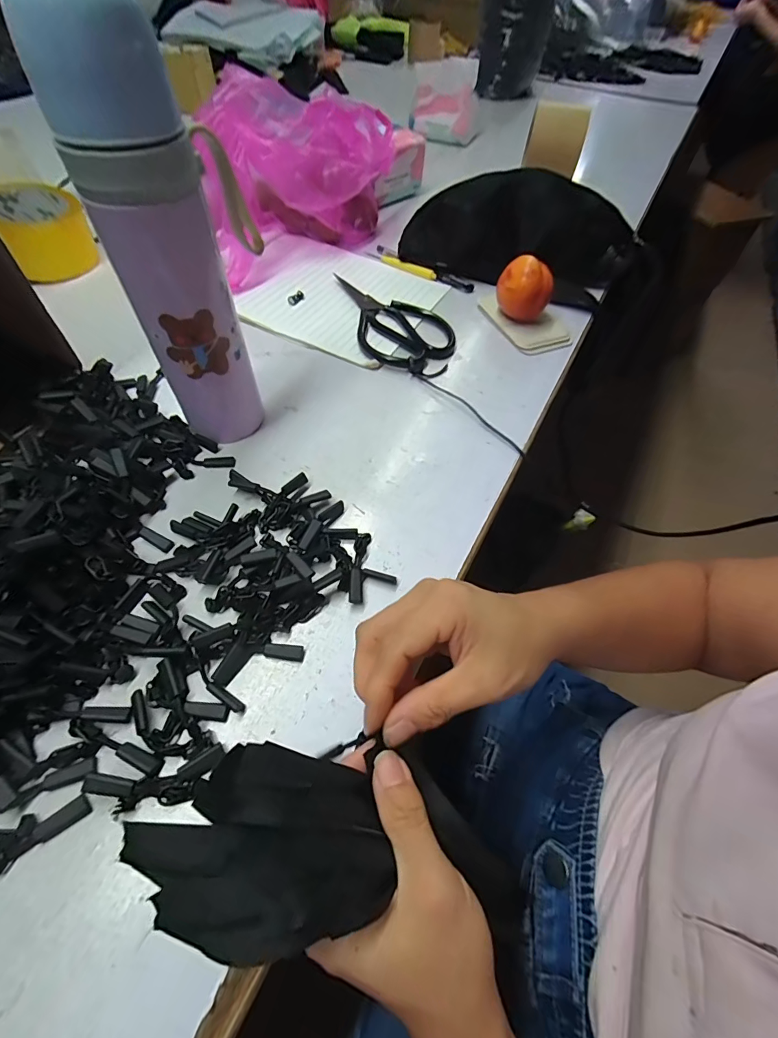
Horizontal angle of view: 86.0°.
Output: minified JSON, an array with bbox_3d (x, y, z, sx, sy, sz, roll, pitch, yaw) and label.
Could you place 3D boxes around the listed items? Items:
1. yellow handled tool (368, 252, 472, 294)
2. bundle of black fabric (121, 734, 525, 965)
[{"bbox_3d":[0.036,-0.308,0.517,0.147,0.013,0.015,29,60,13],"label":"yellow handled tool"},{"bbox_3d":[-0.013,0.132,0.171,0.162,0.025,0.061,22,54,-24],"label":"bundle of black fabric"}]

